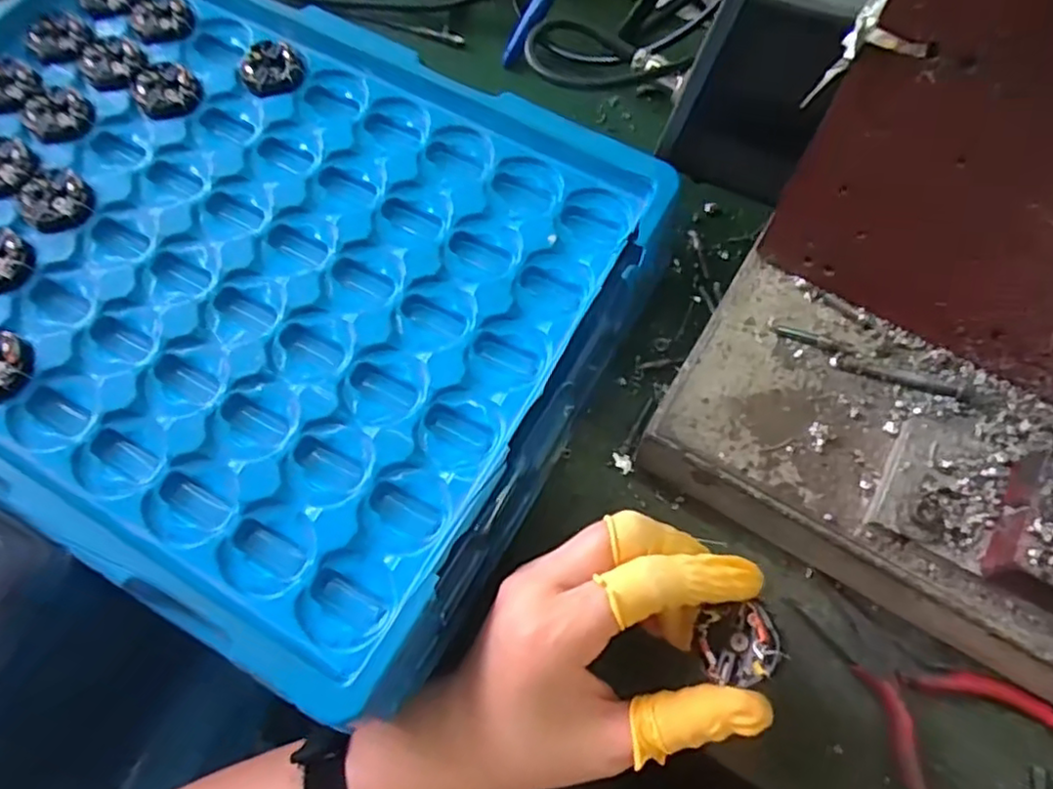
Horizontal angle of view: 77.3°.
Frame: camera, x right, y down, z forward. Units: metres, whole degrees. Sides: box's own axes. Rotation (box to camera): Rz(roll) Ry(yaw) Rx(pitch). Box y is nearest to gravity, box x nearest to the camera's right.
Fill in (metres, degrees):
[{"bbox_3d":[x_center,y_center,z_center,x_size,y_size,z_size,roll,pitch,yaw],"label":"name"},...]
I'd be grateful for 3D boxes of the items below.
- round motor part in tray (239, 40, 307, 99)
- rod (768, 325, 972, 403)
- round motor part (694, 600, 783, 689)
[{"bbox_3d":[-0.137,-0.174,0.353,0.035,0.006,0.032,0,69,1],"label":"round motor part in tray"},{"bbox_3d":[0.143,-0.012,0.274,0.080,0.006,0.010,22,70,10],"label":"rod"},{"bbox_3d":[0.076,0.088,0.231,0.027,0.011,0.027,-23,54,36],"label":"round motor part"}]

